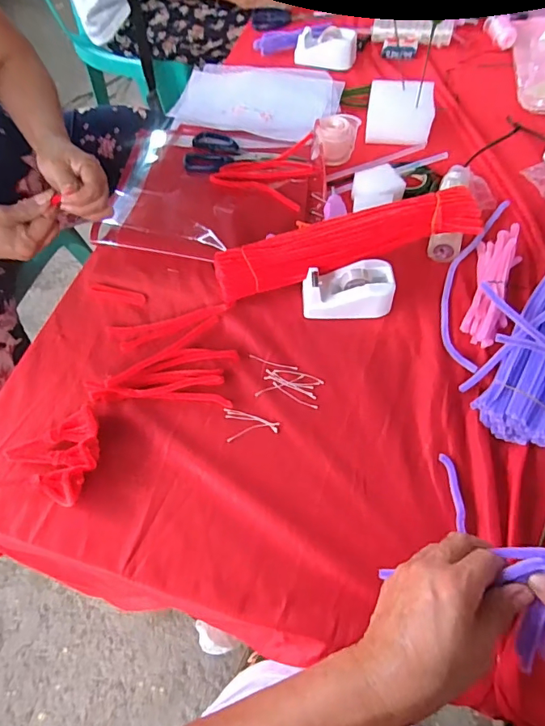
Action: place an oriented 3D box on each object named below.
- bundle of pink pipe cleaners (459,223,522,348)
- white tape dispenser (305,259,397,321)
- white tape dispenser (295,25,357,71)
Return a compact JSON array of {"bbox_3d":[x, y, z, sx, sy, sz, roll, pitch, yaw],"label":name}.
[{"bbox_3d":[0.251,-0.093,0.529,0.044,0.025,0.167,18,61,15],"label":"bundle of pink pipe cleaners"},{"bbox_3d":[0.085,-0.080,0.530,0.099,0.043,0.054,-6,58,0],"label":"white tape dispenser"},{"bbox_3d":[0.091,-0.532,0.793,0.102,0.045,0.054,16,62,13],"label":"white tape dispenser"}]

